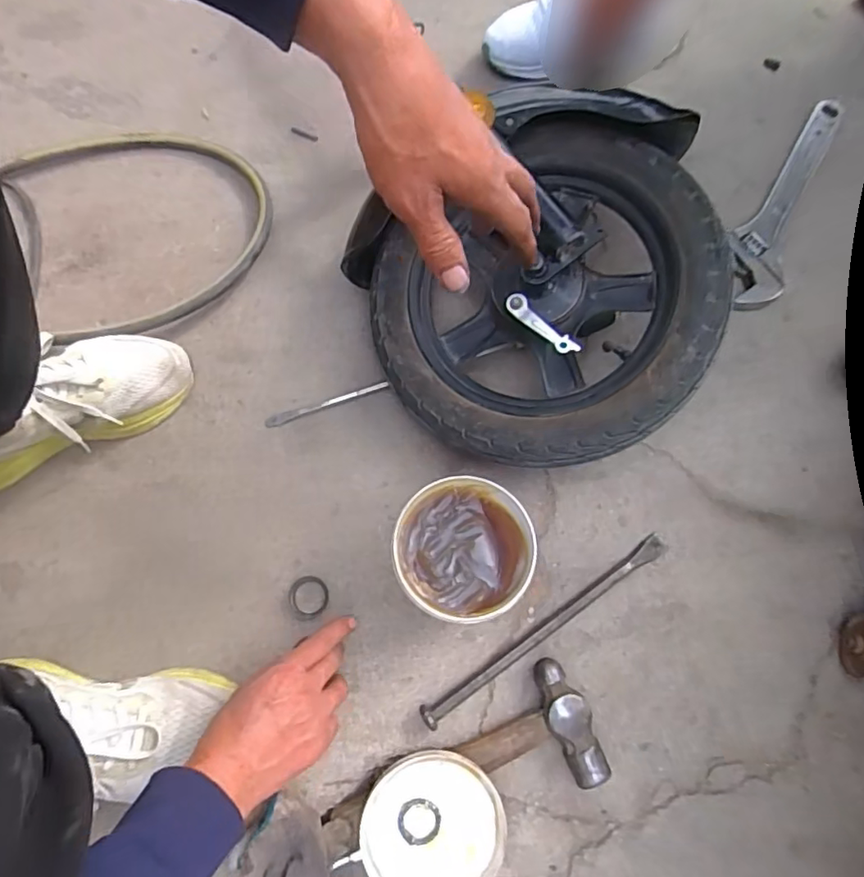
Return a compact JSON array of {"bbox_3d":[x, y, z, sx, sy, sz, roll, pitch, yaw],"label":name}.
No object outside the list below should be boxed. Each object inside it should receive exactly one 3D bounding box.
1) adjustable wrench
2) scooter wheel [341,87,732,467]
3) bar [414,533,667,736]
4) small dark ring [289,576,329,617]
[{"bbox_3d":[0.460,-0.313,0.739,0.077,0.023,0.374,29,73,7],"label":"adjustable wrench"},{"bbox_3d":[0.095,-0.164,0.574,0.375,0.130,0.375,-2,83,12],"label":"scooter wheel"},{"bbox_3d":[0.119,0.187,0.563,0.302,0.020,0.019,-32,76,-12],"label":"bar"},{"bbox_3d":[-0.124,0.159,0.566,0.039,0.004,0.039,1,72,-2],"label":"small dark ring"}]

